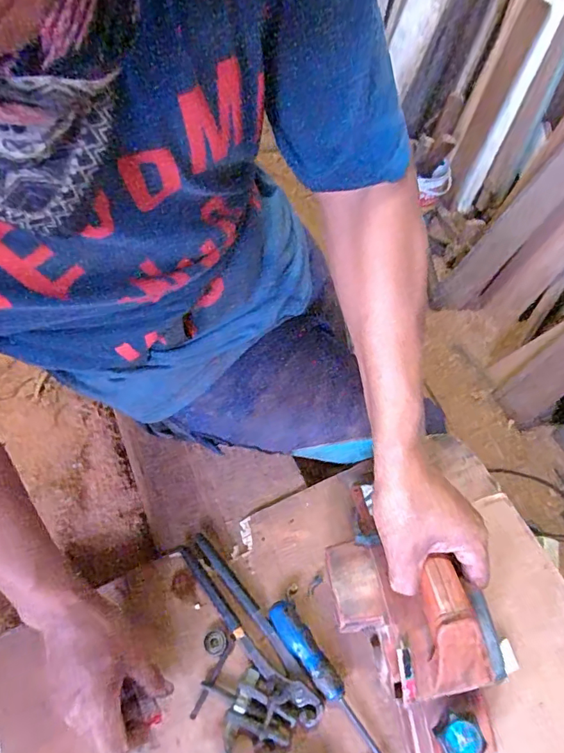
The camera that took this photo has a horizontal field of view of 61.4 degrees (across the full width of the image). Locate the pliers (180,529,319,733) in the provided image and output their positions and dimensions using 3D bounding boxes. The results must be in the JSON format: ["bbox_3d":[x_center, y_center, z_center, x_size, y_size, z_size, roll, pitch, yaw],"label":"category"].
[{"bbox_3d":[-0.041,0.269,0.514,0.045,0.019,0.220,-40,62,-3],"label":"pliers"}]

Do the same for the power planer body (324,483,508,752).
[{"bbox_3d":[0.119,0.229,0.421,0.099,0.153,0.211,-28,65,-13],"label":"power planer body"}]

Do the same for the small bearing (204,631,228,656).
[{"bbox_3d":[-0.071,0.288,0.513,0.025,0.004,0.023,-7,62,-3],"label":"small bearing"}]

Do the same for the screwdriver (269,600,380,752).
[{"bbox_3d":[0.059,0.328,0.474,0.027,0.025,0.222,-33,66,-15],"label":"screwdriver"}]

